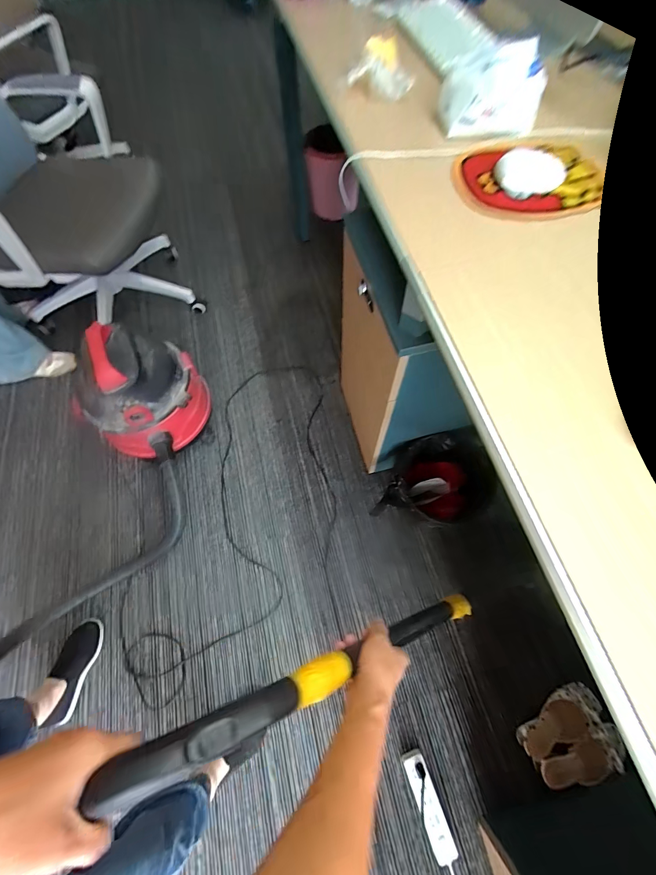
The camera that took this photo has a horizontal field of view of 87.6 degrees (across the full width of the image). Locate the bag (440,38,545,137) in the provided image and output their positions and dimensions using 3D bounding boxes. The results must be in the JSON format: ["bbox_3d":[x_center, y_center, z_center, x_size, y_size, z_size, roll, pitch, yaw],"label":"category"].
[{"bbox_3d":[0.289,-0.607,0.599,0.163,0.101,0.080,5,66,5],"label":"bag"}]

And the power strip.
[{"bbox_3d":[0.244,0.894,0.829,0.058,0.043,0.207,-19,67,-6],"label":"power strip"}]

